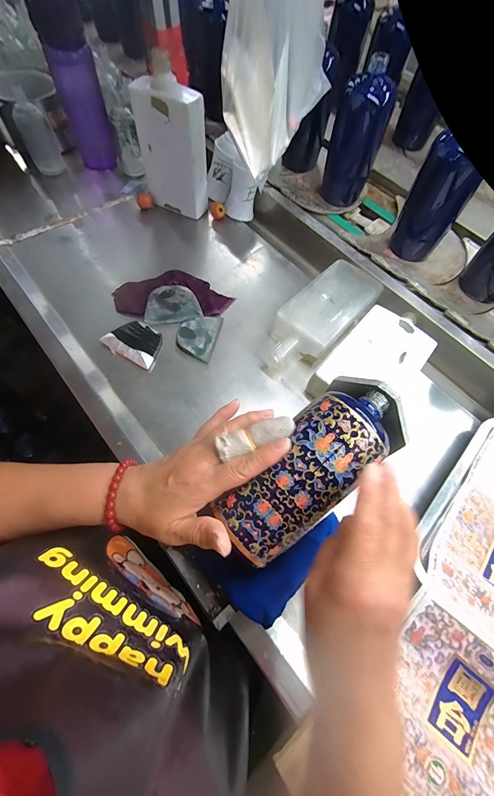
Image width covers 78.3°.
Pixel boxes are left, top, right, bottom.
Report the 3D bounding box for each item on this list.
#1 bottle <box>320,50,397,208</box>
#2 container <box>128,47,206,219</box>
[{"bbox_3d":[0.184,-0.437,0.518,0.066,0.173,0.065,-29,70,-15],"label":"bottle"},{"bbox_3d":[-0.127,-0.419,0.516,0.108,0.187,0.052,27,67,9],"label":"container"}]

